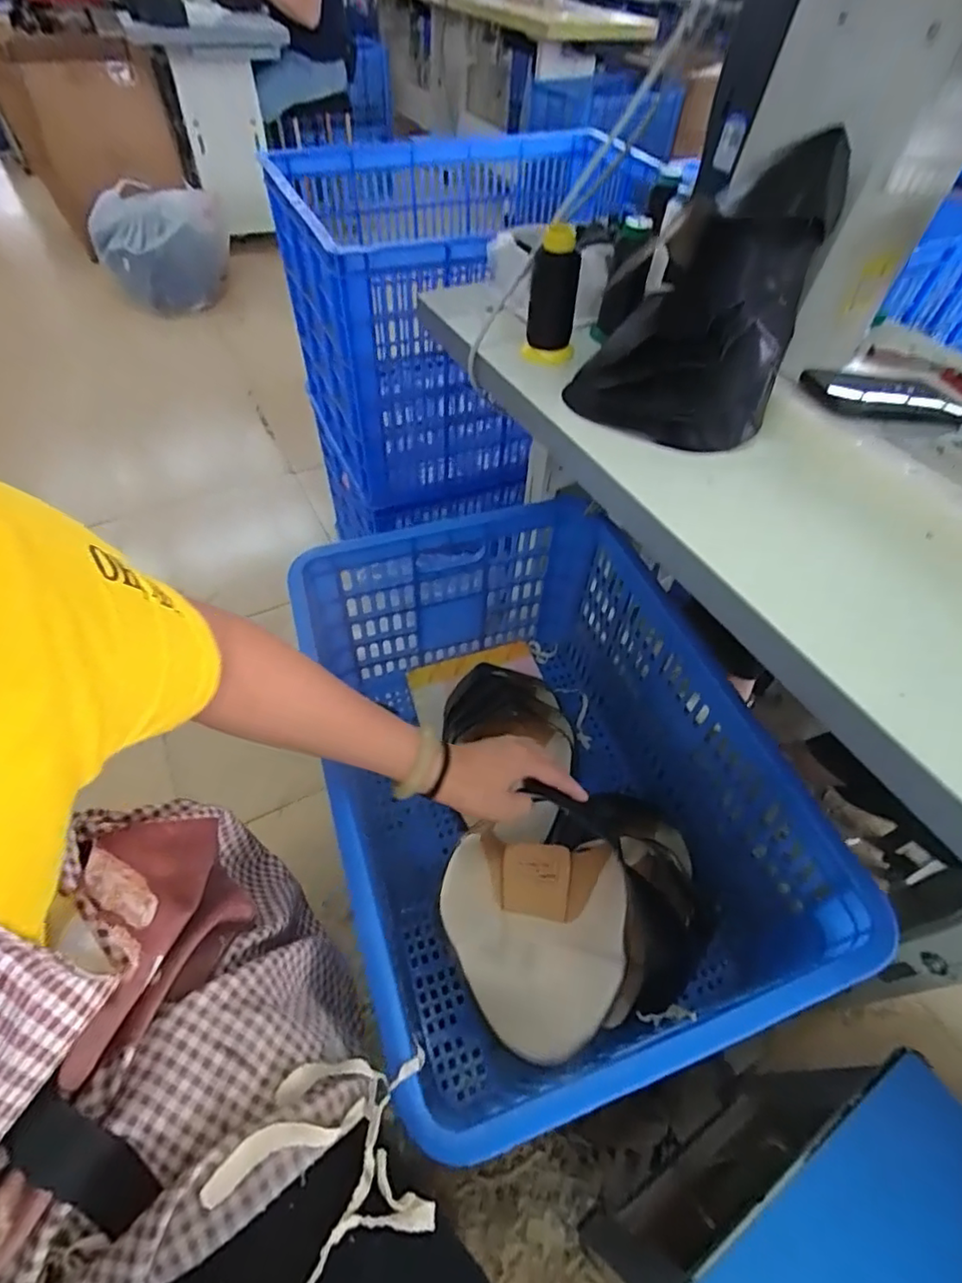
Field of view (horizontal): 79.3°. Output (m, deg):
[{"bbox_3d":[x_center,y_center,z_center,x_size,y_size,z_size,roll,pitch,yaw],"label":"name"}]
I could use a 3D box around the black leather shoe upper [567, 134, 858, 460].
[{"bbox_3d":[0.197,-0.318,0.534,0.183,0.210,0.151,18,53,10],"label":"black leather shoe upper"}]

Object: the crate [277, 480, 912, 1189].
[{"bbox_3d":[0.057,0.157,0.692,0.424,0.301,0.586,-14,55,-14],"label":"crate"}]

